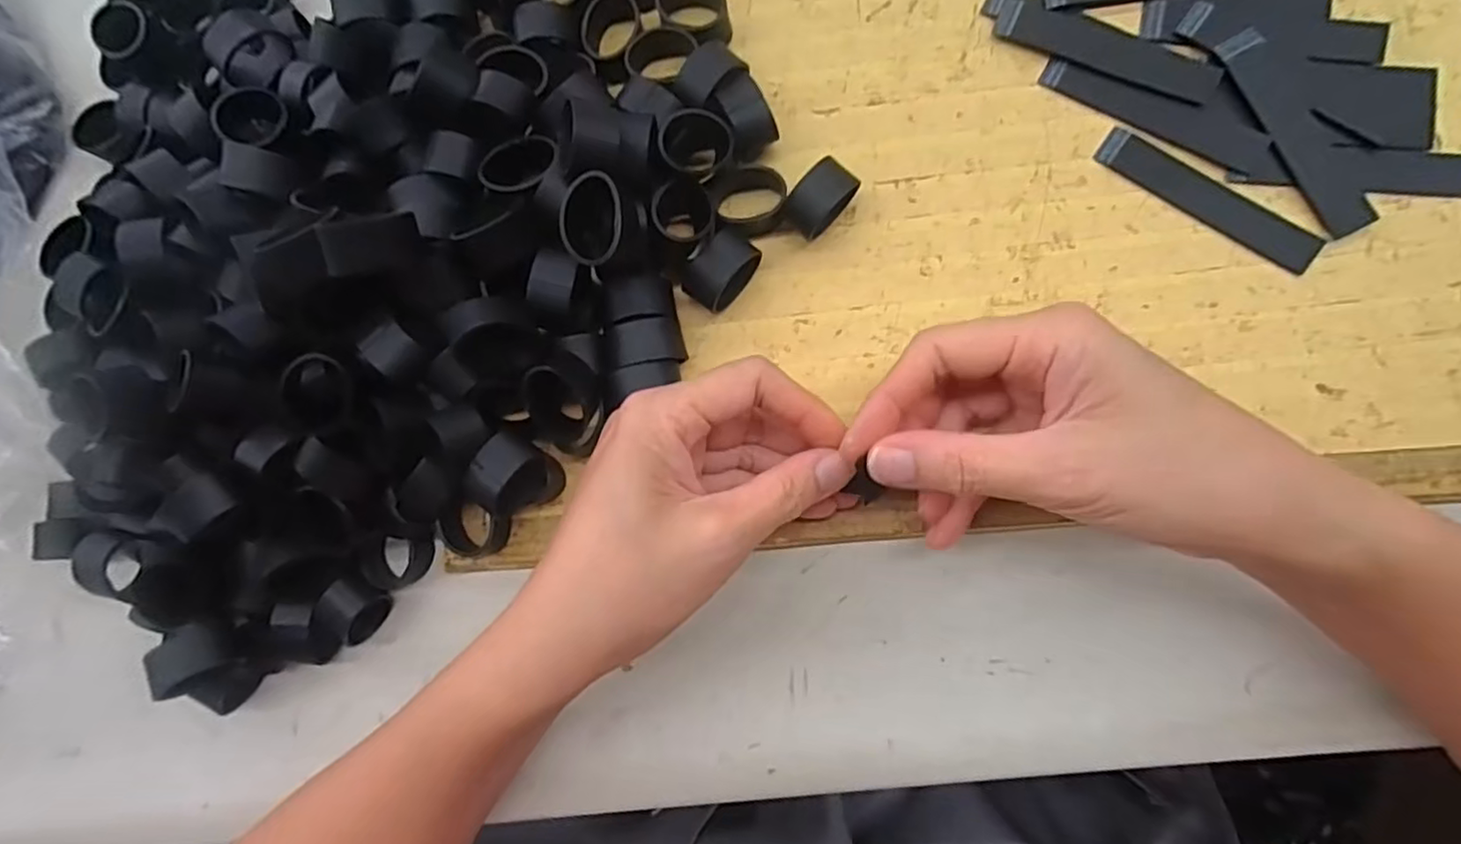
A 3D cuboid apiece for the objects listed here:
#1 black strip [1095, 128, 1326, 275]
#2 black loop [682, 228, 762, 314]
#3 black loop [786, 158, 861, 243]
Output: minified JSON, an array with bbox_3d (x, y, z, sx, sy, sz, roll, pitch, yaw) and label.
[{"bbox_3d":[0.196,-0.092,0.270,0.091,0.004,0.017,36,90,8],"label":"black strip"},{"bbox_3d":[-0.004,-0.063,0.275,0.020,0.026,0.032,36,90,8],"label":"black loop"},{"bbox_3d":[0.037,-0.092,0.275,0.018,0.025,0.034,37,90,8],"label":"black loop"}]

